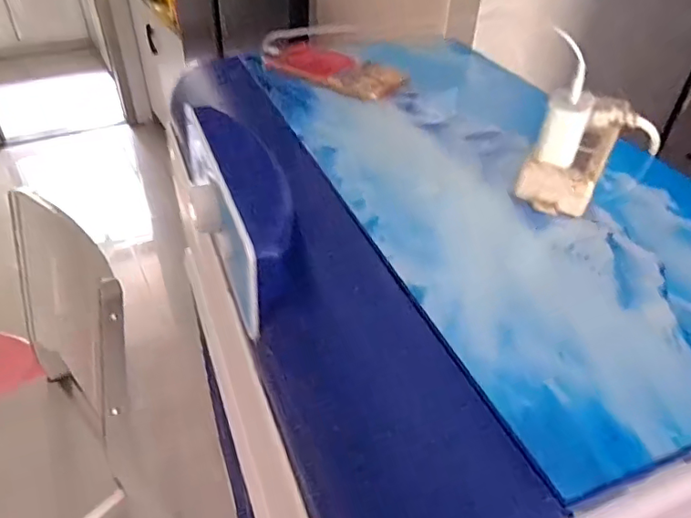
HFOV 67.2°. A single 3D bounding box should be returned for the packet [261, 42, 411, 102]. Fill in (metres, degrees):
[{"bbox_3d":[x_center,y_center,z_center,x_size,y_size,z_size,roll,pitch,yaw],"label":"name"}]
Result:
[{"bbox_3d":[-0.016,-0.213,0.584,0.167,0.013,0.073,27,45,24],"label":"packet"}]

